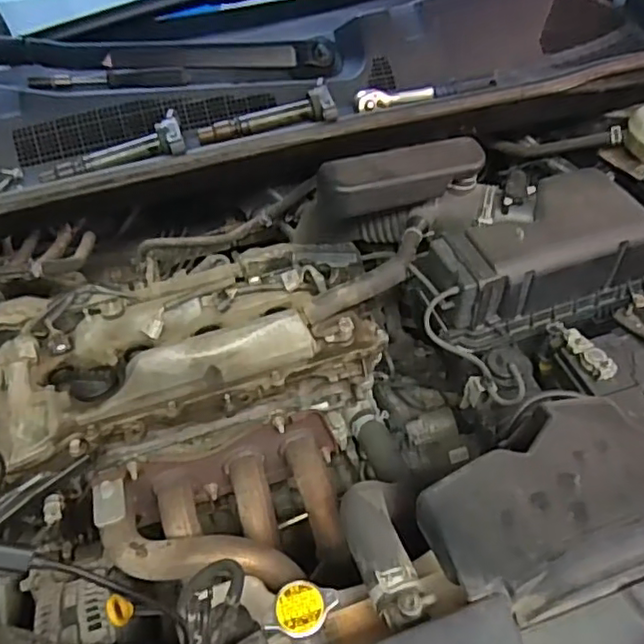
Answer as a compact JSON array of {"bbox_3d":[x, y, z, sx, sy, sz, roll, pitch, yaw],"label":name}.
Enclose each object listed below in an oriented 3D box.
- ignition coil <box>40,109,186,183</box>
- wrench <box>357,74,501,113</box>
[{"bbox_3d":[-0.241,-0.202,0.715,0.162,0.031,0.062,-11,50,-6],"label":"ignition coil"},{"bbox_3d":[0.132,-0.292,0.784,0.188,0.020,0.031,-18,52,-12],"label":"wrench"}]

